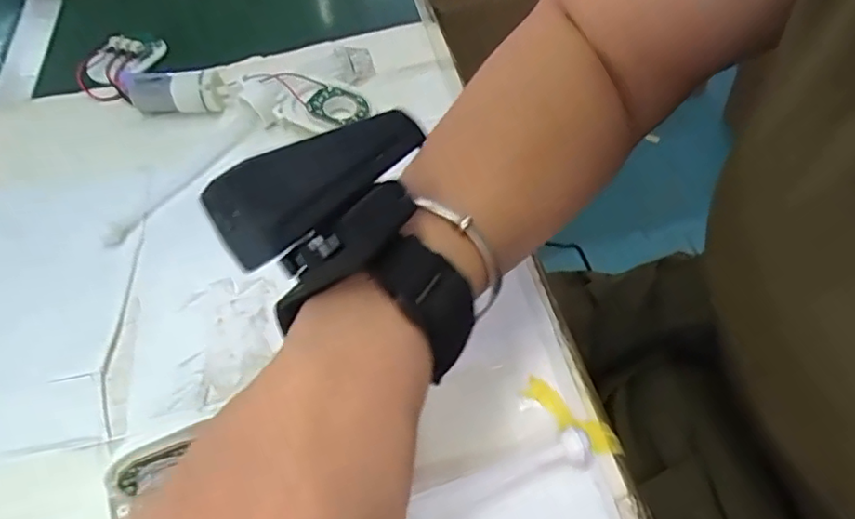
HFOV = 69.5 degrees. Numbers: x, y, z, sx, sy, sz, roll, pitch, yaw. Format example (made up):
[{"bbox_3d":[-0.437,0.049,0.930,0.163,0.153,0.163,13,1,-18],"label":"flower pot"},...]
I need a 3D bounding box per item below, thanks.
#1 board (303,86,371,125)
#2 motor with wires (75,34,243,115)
[{"bbox_3d":[-0.061,-0.102,0.410,0.037,0.005,0.033,40,64,17],"label":"board"},{"bbox_3d":[-0.203,-0.132,0.447,0.129,0.028,0.068,33,62,27],"label":"motor with wires"}]

